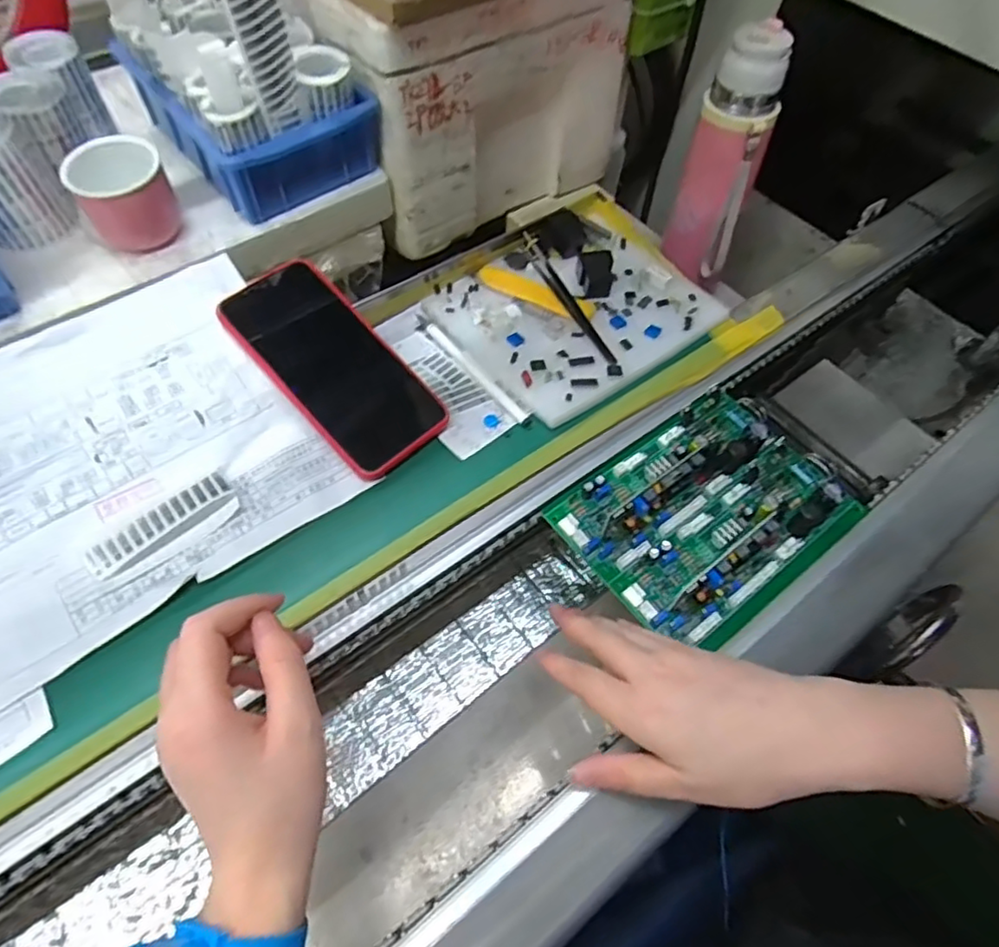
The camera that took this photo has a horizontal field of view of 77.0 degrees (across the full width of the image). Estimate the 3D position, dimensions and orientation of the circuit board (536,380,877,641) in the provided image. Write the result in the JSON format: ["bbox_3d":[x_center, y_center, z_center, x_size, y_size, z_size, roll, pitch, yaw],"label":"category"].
[{"bbox_3d":[0.142,0.019,0.410,0.180,0.038,0.130,-31,65,-22],"label":"circuit board"}]

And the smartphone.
[{"bbox_3d":[-0.112,-0.074,0.427,0.076,0.014,0.161,-39,82,-25],"label":"smartphone"}]

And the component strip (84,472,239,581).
[{"bbox_3d":[-0.201,0.032,0.375,0.086,0.015,0.027,-31,65,-22],"label":"component strip"}]

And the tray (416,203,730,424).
[{"bbox_3d":[0.059,-0.131,0.489,0.184,0.030,0.158,-33,66,-23],"label":"tray"}]

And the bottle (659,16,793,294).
[{"bbox_3d":[0.202,-0.274,0.566,0.067,0.206,0.057,24,59,10],"label":"bottle"}]

